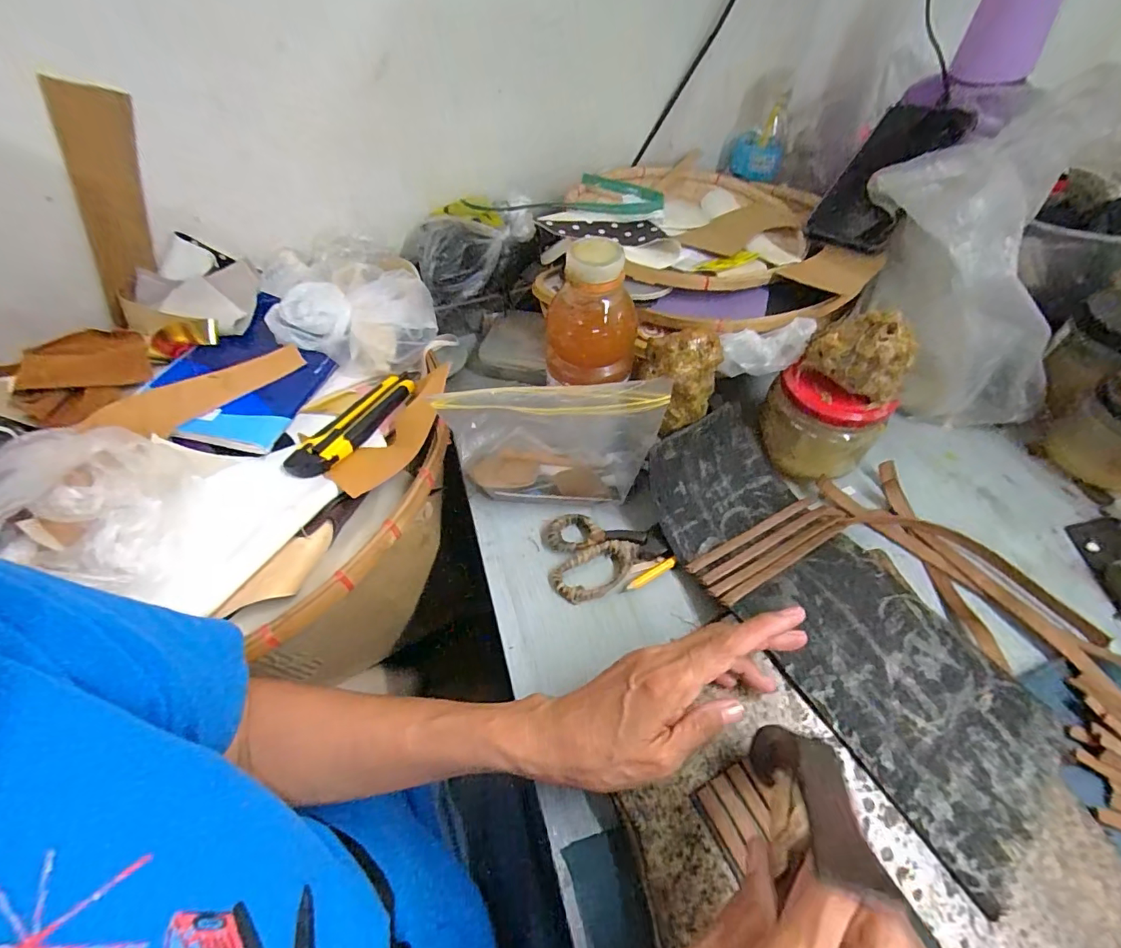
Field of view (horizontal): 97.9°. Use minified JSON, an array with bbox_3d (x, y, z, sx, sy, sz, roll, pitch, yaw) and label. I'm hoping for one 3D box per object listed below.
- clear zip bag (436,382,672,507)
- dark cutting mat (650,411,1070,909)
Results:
[{"bbox_3d":[-0.004,-0.028,0.404,0.170,0.132,0.046,3,53,7],"label":"clear zip bag"},{"bbox_3d":[0.197,0.091,0.359,0.126,0.069,0.327,-25,55,-14],"label":"dark cutting mat"}]

